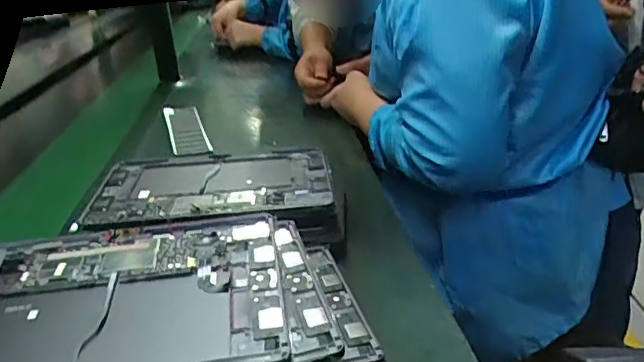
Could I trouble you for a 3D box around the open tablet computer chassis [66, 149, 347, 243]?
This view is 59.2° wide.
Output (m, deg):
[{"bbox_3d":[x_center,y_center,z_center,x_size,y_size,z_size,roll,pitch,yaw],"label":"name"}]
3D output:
[{"bbox_3d":[-0.118,0.012,0.639,0.258,0.033,0.186,-6,23,-2],"label":"open tablet computer chassis"}]

